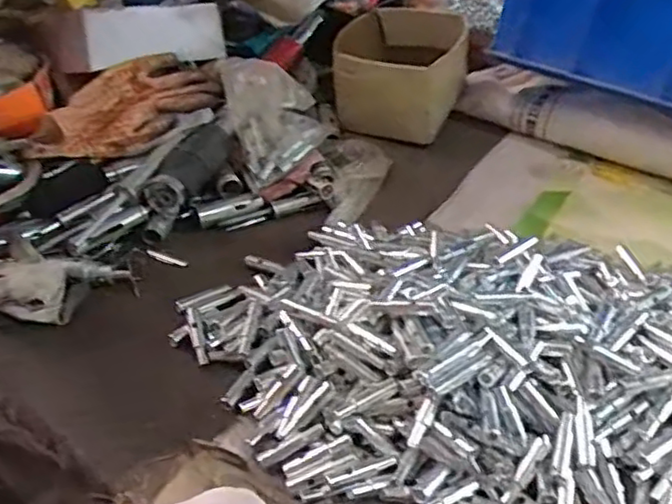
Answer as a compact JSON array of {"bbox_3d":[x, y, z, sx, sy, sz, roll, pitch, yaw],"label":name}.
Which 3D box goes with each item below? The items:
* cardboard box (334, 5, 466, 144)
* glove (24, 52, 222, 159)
[{"bbox_3d":[0.080,-0.223,0.859,0.154,0.094,0.176,6,41,7],"label":"cardboard box"},{"bbox_3d":[-0.220,-0.146,0.711,0.195,0.032,0.089,-39,88,-27],"label":"glove"}]

